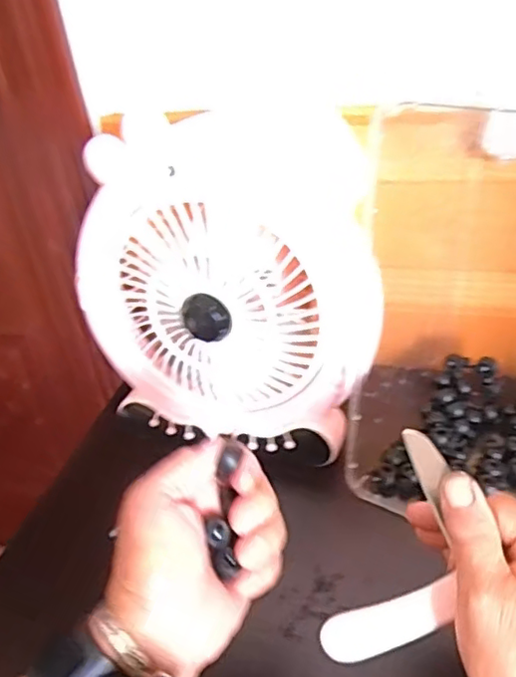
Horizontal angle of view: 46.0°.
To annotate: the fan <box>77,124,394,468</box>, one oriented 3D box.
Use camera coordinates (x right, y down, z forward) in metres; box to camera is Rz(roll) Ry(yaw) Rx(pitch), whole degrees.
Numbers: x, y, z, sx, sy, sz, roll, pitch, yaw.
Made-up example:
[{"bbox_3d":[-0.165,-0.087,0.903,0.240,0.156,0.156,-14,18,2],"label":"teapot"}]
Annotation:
[{"bbox_3d":[-0.027,-0.037,0.479,0.238,0.241,0.099,3,36,15],"label":"fan"}]

